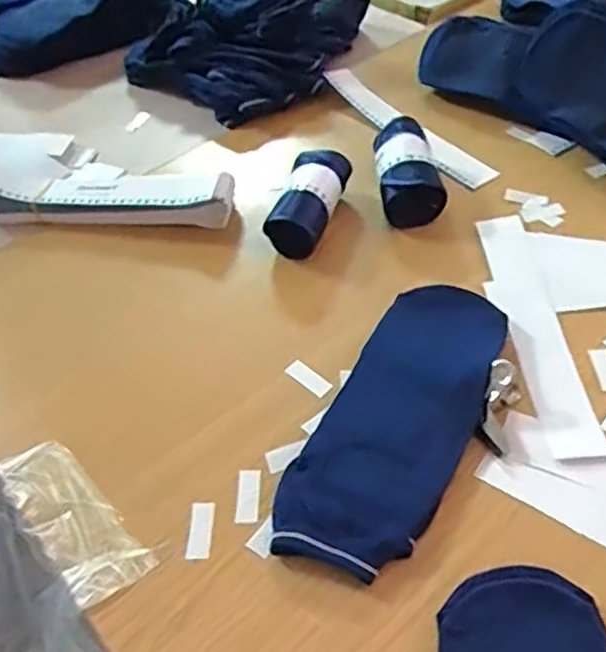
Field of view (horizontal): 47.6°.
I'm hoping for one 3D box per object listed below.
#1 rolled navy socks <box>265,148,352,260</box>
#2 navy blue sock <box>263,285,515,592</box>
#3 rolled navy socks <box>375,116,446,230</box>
[{"bbox_3d":[0.004,-0.099,0.565,0.049,0.040,0.102,12,52,15],"label":"rolled navy socks"},{"bbox_3d":[0.063,0.054,0.433,0.087,0.019,0.217,21,55,21],"label":"navy blue sock"},{"bbox_3d":[0.086,-0.128,0.579,0.048,0.042,0.104,-7,50,-1],"label":"rolled navy socks"}]

